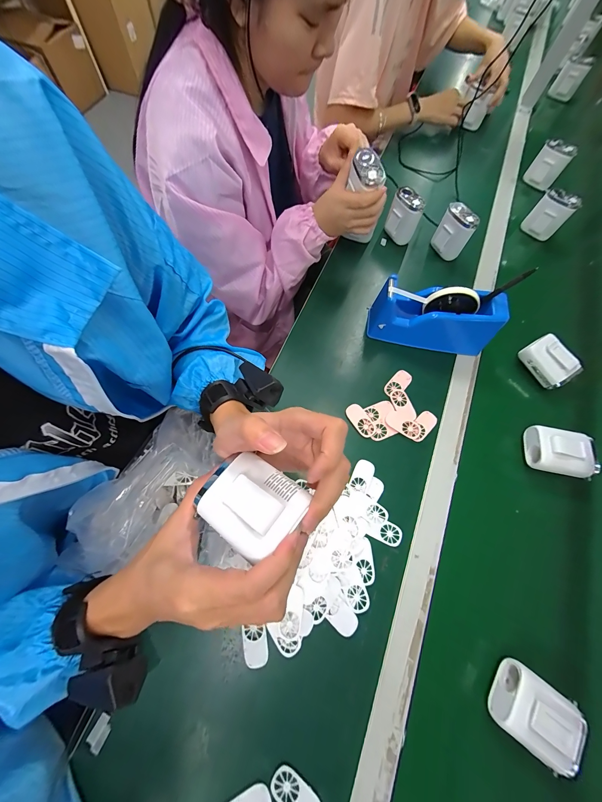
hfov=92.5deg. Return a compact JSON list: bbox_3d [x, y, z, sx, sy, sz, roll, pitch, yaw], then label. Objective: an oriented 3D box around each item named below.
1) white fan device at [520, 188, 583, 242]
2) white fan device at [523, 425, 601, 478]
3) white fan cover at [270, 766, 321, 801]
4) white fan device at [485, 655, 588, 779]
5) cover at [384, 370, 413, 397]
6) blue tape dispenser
[{"bbox_3d":[0.531,-0.399,0.618,0.036,0.087,0.068,-38,75,-13],"label":"white fan device"},{"bbox_3d":[0.400,0.077,0.438,0.091,0.037,0.066,9,70,3],"label":"white fan device"},{"bbox_3d":[-0.005,0.423,0.306,0.057,0.007,0.027,35,73,11],"label":"white fan cover"},{"bbox_3d":[0.269,0.356,0.324,0.091,0.033,0.069,32,73,11],"label":"white fan device"},{"bbox_3d":[0.167,-0.029,0.495,0.029,0.005,0.056,39,74,13],"label":"cover"},{"bbox_3d":[0.223,-0.143,0.488,0.206,0.101,0.067,9,70,3],"label":"blue tape dispenser"}]

